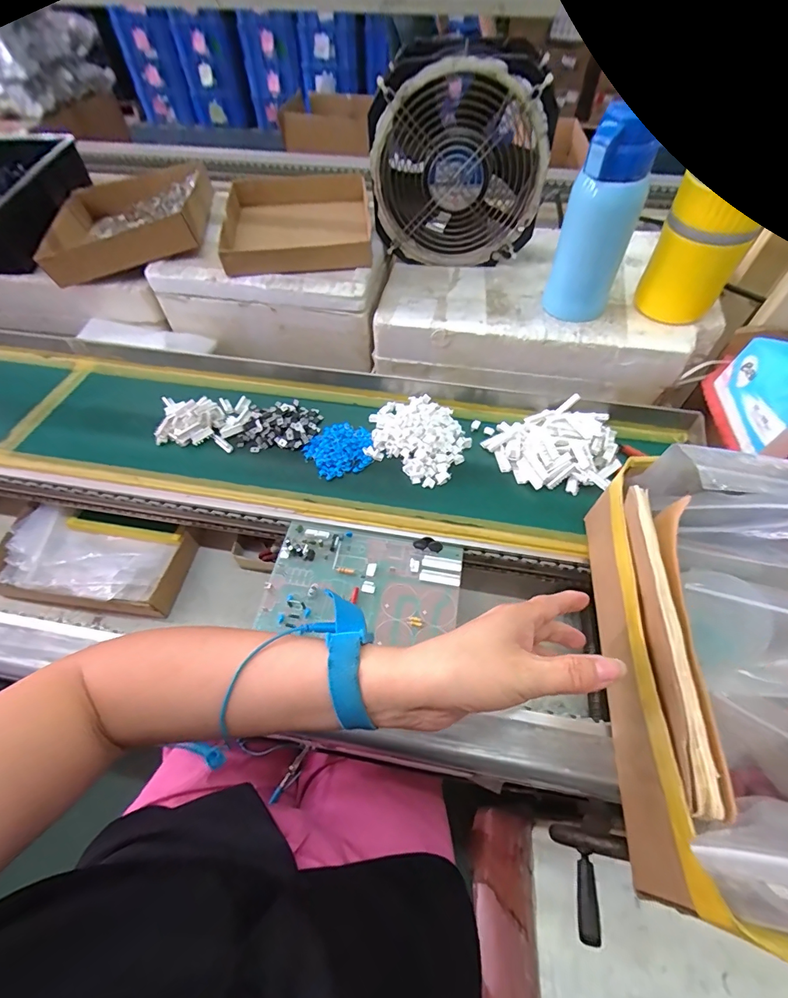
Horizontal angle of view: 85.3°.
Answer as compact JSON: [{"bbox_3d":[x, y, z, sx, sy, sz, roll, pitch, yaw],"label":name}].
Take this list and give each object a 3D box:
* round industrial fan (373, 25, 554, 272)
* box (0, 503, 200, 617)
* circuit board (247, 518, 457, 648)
[{"bbox_3d":[0.084,-0.432,0.568,0.218,0.229,0.090,4,56,3],"label":"round industrial fan"},{"bbox_3d":[-0.370,0.075,0.529,0.217,0.045,0.111,8,56,6],"label":"box"},{"bbox_3d":[-0.030,0.084,0.427,0.185,0.018,0.109,7,56,5],"label":"circuit board"}]

